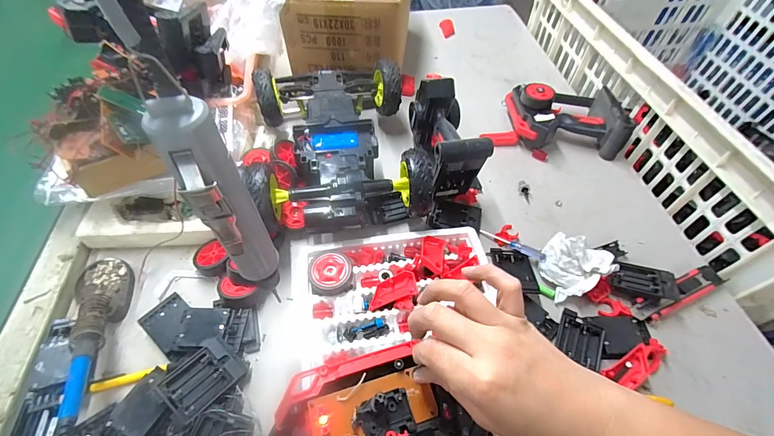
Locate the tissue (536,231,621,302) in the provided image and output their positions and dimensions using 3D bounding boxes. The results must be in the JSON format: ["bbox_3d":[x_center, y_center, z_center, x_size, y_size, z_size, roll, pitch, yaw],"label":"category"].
[{"bbox_3d":[0.260,0.060,0.482,0.077,0.054,0.082,-13,56,-11],"label":"tissue"}]

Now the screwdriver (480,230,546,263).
[{"bbox_3d":[0.188,0.038,0.521,0.098,0.017,0.011,31,59,19],"label":"screwdriver"}]

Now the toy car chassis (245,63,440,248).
[{"bbox_3d":[-0.086,-0.133,0.555,0.244,0.096,0.343,-6,55,-6],"label":"toy car chassis"}]

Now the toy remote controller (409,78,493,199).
[{"bbox_3d":[0.096,-0.124,0.570,0.083,0.138,0.173,-6,55,-6],"label":"toy remote controller"}]

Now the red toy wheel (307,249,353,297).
[{"bbox_3d":[-0.074,0.070,0.462,0.055,0.021,0.062,5,54,2],"label":"red toy wheel"}]

